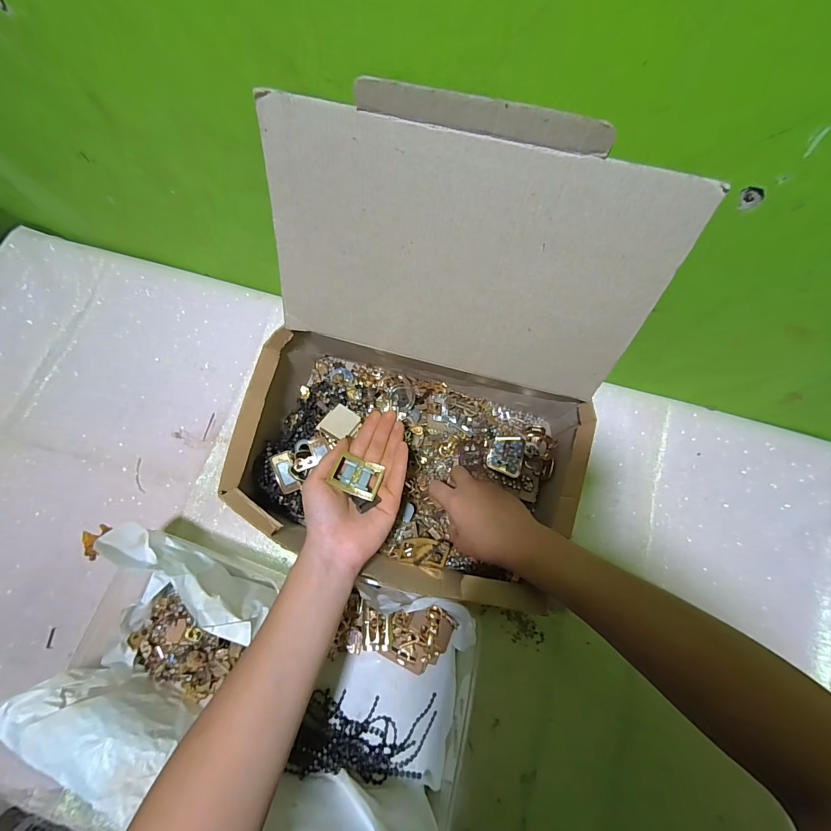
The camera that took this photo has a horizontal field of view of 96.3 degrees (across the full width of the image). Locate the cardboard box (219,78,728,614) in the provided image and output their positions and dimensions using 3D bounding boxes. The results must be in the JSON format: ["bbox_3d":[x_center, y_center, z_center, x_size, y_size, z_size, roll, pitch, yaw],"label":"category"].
[{"bbox_3d":[-0.002,-0.012,0.330,0.329,0.274,0.302,16,76,5],"label":"cardboard box"}]

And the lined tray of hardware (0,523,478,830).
[{"bbox_3d":[-0.141,0.248,0.358,0.386,0.100,0.203,12,76,4],"label":"lined tray of hardware"}]

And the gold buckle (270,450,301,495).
[{"bbox_3d":[-0.139,0.061,0.399,0.021,0.007,0.044,-16,84,-27],"label":"gold buckle"}]

